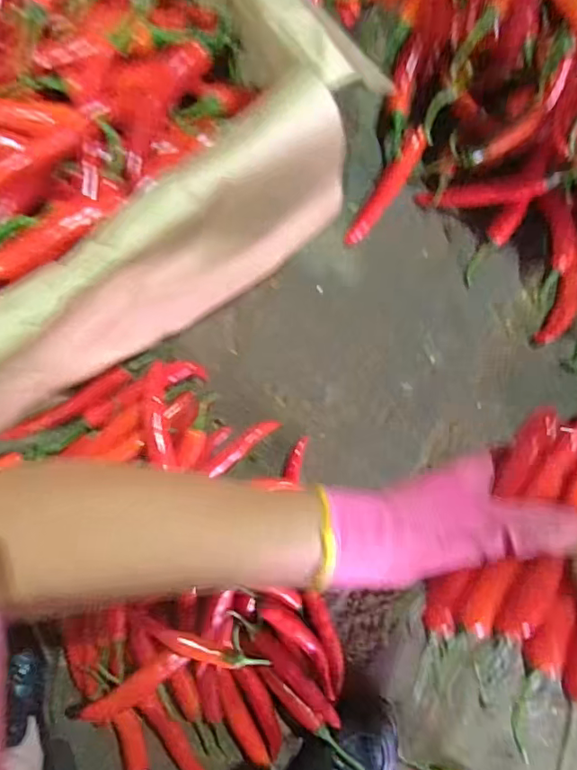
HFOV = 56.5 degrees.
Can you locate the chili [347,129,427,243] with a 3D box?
[{"bbox_3d":[0.102,-0.202,0.551,0.024,0.018,0.129,31,91,-1],"label":"chili"}]

